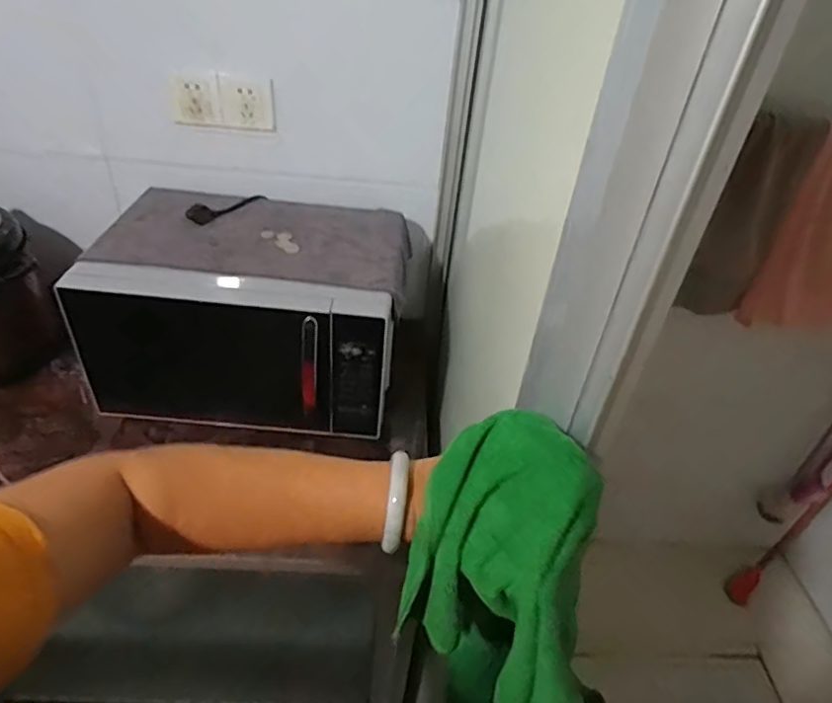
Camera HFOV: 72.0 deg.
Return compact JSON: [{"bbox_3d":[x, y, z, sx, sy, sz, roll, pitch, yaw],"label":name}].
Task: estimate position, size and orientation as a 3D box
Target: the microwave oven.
[{"bbox_3d":[-0.258,-0.063,0.954,0.459,0.259,0.351,6,39,-1],"label":"microwave oven"}]

